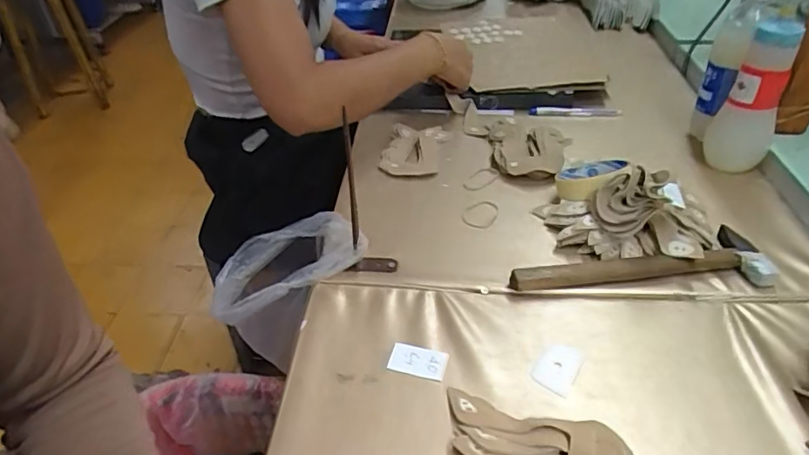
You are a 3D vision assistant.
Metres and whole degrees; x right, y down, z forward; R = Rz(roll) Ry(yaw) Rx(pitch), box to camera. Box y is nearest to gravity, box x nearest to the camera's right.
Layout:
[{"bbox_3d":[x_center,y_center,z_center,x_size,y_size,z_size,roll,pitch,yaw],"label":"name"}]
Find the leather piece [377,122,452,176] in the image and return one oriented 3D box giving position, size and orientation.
[{"bbox_3d":[0.014,-0.108,0.769,0.083,0.019,0.113,8,40,14],"label":"leather piece"}]

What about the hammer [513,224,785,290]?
[{"bbox_3d":[0.238,0.032,0.568,0.255,0.026,0.072,-1,39,3],"label":"hammer"}]

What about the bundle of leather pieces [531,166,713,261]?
[{"bbox_3d":[0.243,-0.026,0.594,0.183,0.082,0.117,6,40,12],"label":"bundle of leather pieces"}]

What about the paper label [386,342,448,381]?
[{"bbox_3d":[0.012,0.118,0.487,0.049,0.004,0.028,10,48,13],"label":"paper label"}]

